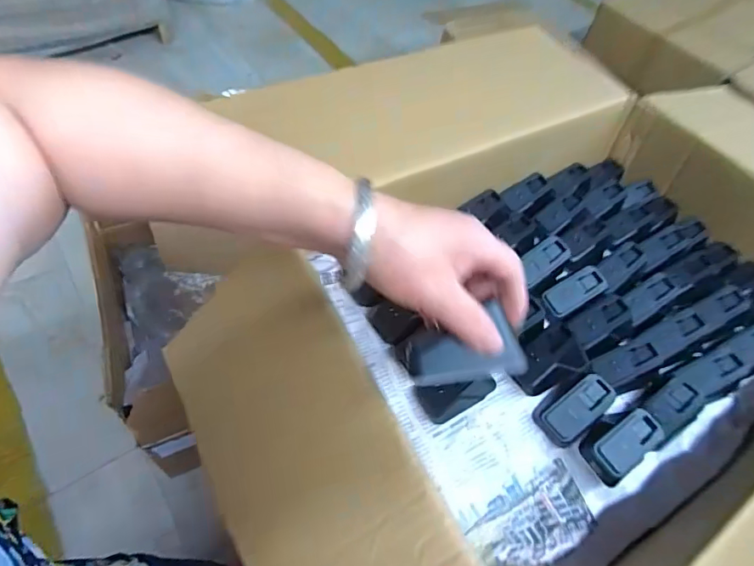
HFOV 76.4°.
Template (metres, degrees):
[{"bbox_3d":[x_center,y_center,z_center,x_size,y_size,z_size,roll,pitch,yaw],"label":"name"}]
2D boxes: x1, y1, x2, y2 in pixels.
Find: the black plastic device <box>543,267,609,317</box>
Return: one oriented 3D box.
[{"bbox_3d":[0.206,0.011,0.506,0.065,0.017,0.032,-32,71,1],"label":"black plastic device"}]

